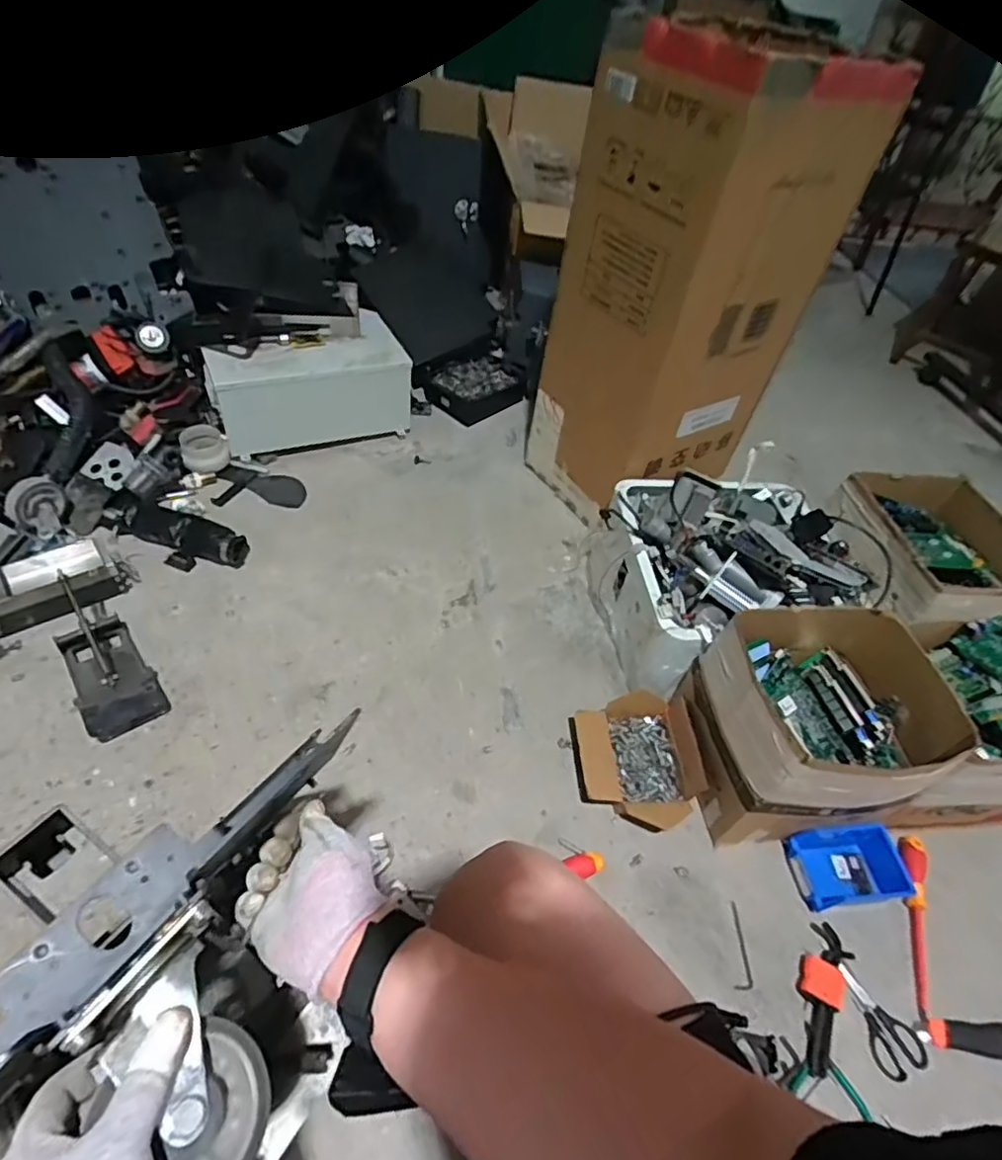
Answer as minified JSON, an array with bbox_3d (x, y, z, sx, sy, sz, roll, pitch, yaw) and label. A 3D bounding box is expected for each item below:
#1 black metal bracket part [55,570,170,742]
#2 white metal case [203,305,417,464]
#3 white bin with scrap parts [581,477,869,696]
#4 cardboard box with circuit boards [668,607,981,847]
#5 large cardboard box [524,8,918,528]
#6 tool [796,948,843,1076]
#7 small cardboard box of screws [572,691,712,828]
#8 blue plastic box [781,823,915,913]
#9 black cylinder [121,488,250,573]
[{"bbox_3d":[-0.638,0.110,0.969,0.106,0.123,0.250,-28,57,-30],"label":"black metal bracket part"},{"bbox_3d":[-0.436,-0.431,1.424,0.419,0.220,0.192,-16,52,-23],"label":"white metal case"},{"bbox_3d":[0.395,-0.024,1.121,0.363,0.284,0.365,-3,48,-12],"label":"white bin with scrap parts"},{"bbox_3d":[0.461,0.212,0.918,0.297,0.248,0.264,-1,48,-11],"label":"cardboard box with circuit boards"},{"bbox_3d":[0.322,-0.501,1.151,0.295,0.766,0.371,-28,57,-30],"label":"large cardboard box"},{"bbox_3d":[0.420,0.563,0.810,0.054,0.028,0.146,23,48,12],"label":"tool"},{"bbox_3d":[0.213,0.280,0.969,0.179,0.080,0.212,0,48,-10],"label":"small cardboard box of screws"},{"bbox_3d":[0.511,0.424,0.914,0.146,0.063,0.104,1,48,-9],"label":"blue plastic box"},{"bbox_3d":[-0.635,-0.091,1.195,0.286,0.056,0.101,22,48,11],"label":"black cylinder"}]

